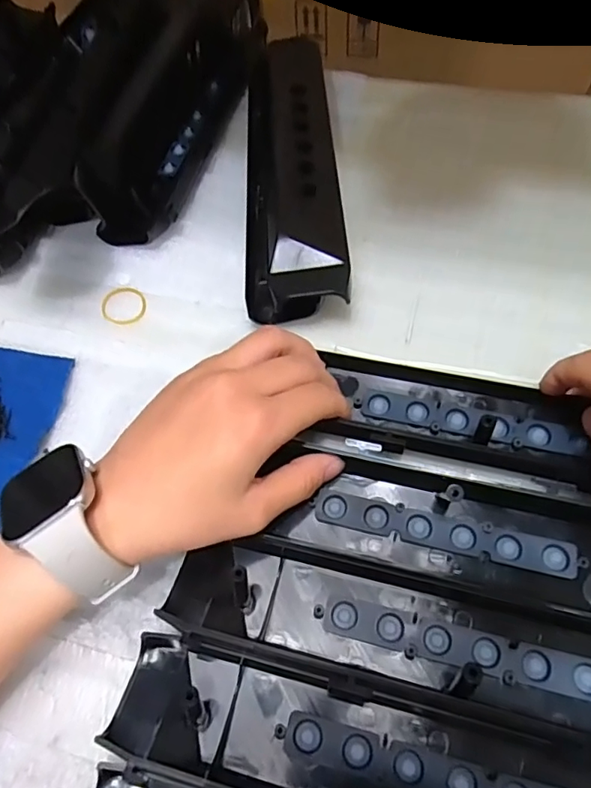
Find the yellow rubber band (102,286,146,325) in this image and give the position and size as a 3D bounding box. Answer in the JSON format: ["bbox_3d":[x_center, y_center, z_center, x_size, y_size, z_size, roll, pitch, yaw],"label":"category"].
[{"bbox_3d":[-0.114,-0.059,0.357,0.028,0.004,0.030,-1,61,2],"label":"yellow rubber band"}]

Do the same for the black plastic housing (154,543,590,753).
[{"bbox_3d":[0.076,0.116,0.239,0.273,0.026,0.051,11,62,9],"label":"black plastic housing"}]

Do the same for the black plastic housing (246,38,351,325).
[{"bbox_3d":[-0.004,-0.164,0.386,0.065,0.040,0.262,-4,61,1],"label":"black plastic housing"}]

